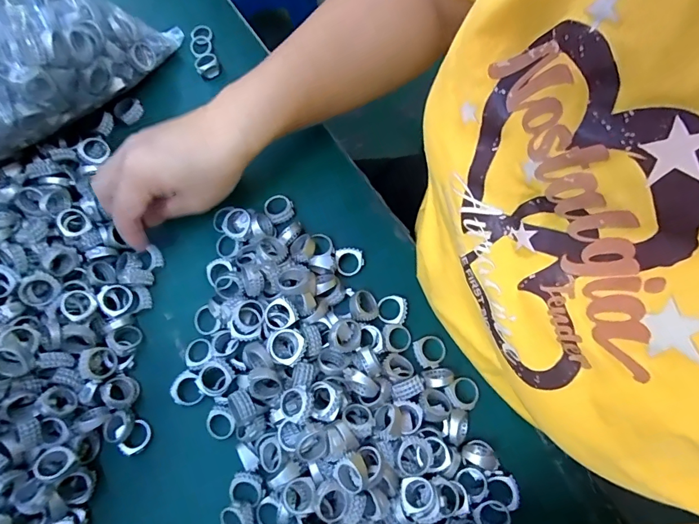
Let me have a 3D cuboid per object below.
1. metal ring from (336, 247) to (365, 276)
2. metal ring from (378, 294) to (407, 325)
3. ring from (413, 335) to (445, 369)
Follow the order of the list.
[{"bbox_3d":[0.000,-0.001,0.347,0.023,0.006,0.023,0,75,1],"label":"metal ring"},{"bbox_3d":[0.033,0.037,0.335,0.023,0.006,0.023,0,75,1],"label":"metal ring"},{"bbox_3d":[0.062,0.069,0.327,0.024,0.004,0.024,0,75,1],"label":"ring"}]

